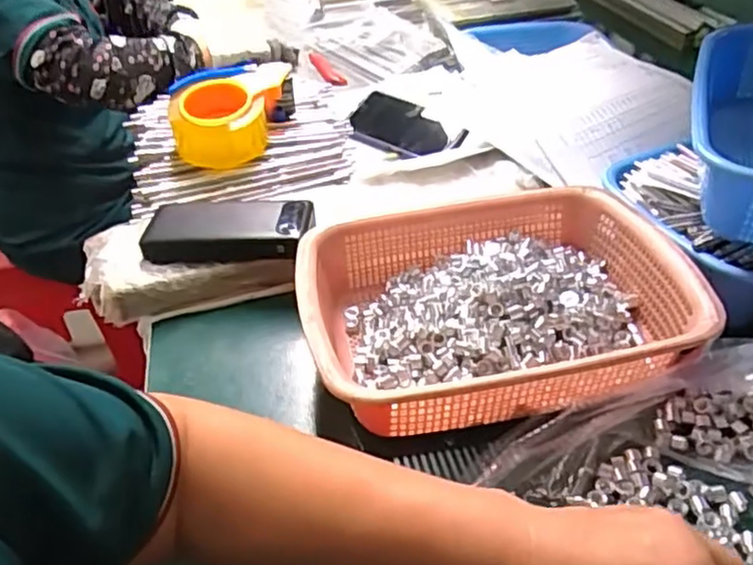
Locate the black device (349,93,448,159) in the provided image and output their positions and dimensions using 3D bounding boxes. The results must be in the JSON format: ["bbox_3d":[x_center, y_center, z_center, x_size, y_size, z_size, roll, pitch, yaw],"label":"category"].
[{"bbox_3d":[0.026,-0.195,0.819,0.131,0.013,0.075,31,76,24],"label":"black device"}]

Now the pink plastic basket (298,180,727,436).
[{"bbox_3d":[0.093,0.017,0.523,0.288,0.071,0.211,-11,40,-7],"label":"pink plastic basket"}]

